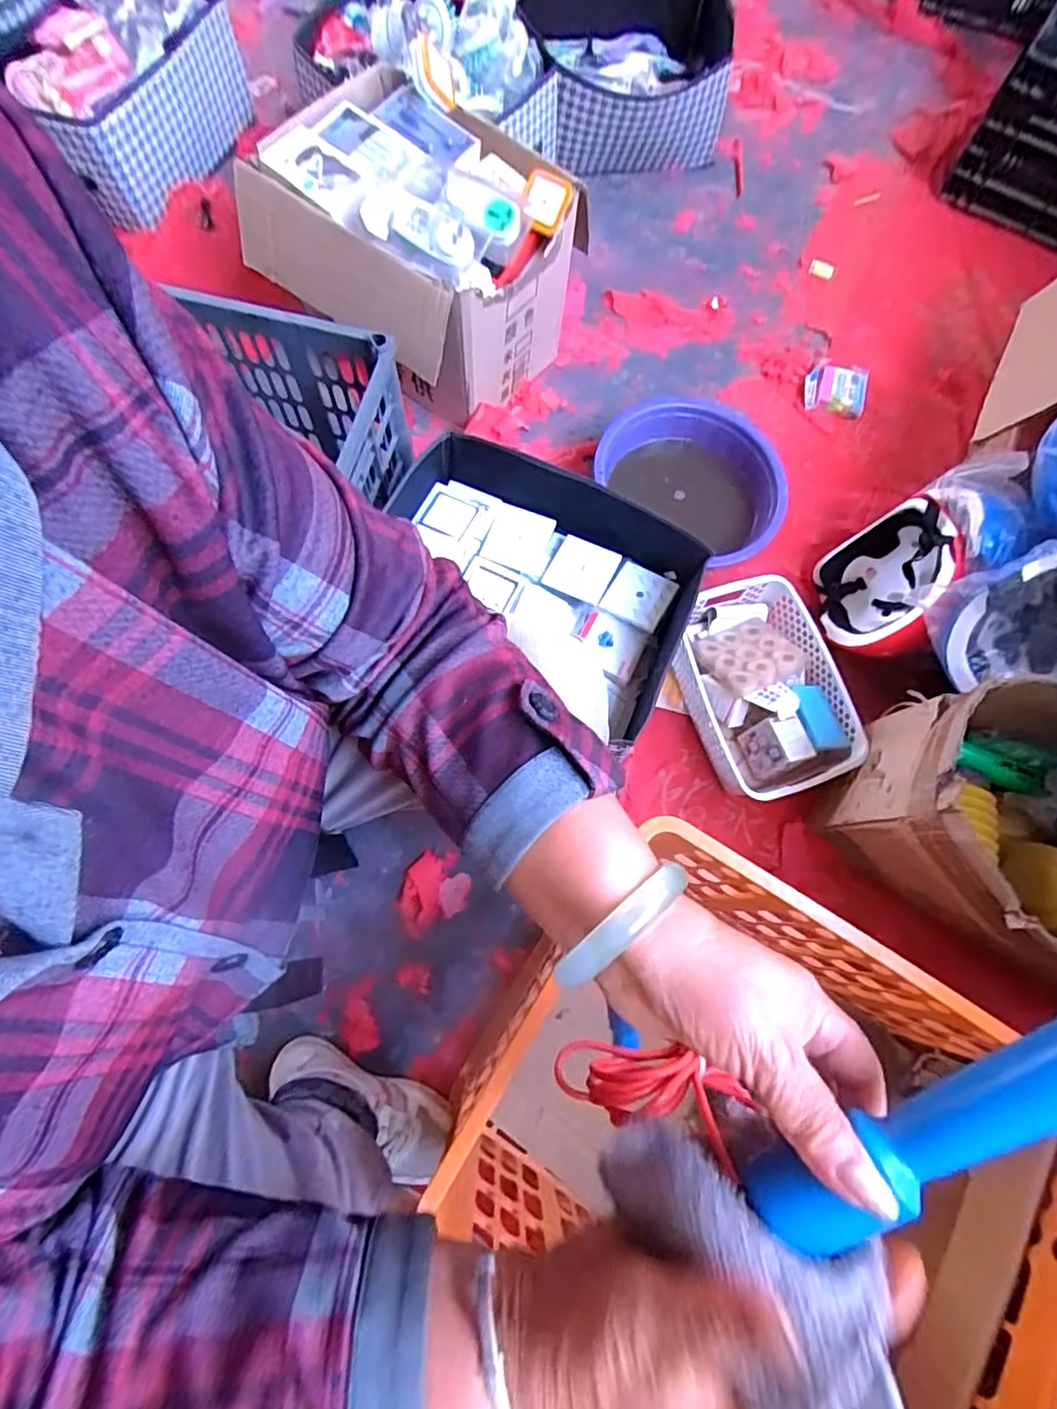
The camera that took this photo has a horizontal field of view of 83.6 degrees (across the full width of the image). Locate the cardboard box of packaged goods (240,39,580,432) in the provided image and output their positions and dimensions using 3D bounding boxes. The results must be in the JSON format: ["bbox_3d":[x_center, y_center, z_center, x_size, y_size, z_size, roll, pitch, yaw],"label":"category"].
[{"bbox_3d":[-0.183,-0.704,0.938,0.424,0.259,0.393,34,74,7],"label":"cardboard box of packaged goods"}]

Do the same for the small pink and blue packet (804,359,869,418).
[{"bbox_3d":[0.567,-0.582,1.087,0.108,0.020,0.111,14,72,3],"label":"small pink and blue packet"}]

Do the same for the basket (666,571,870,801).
[{"bbox_3d":[0.331,-0.025,0.841,0.214,0.078,0.304,-16,74,-8],"label":"basket"}]

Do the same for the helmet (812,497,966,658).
[{"bbox_3d":[0.513,-0.180,0.868,0.142,0.206,0.208,32,73,9],"label":"helmet"}]

